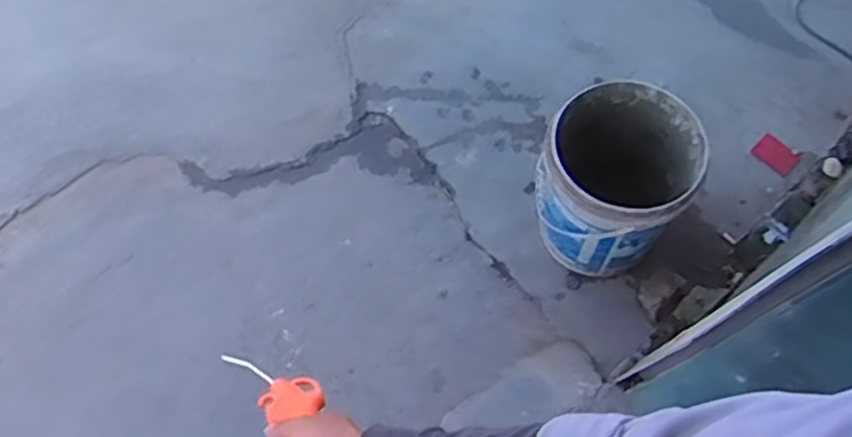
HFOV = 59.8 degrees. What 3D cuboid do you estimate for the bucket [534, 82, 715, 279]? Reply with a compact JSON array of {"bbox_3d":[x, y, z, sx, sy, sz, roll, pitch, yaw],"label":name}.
[{"bbox_3d":[0.371,-0.073,1.509,0.278,0.312,0.283,2,66,-4],"label":"bucket"}]

